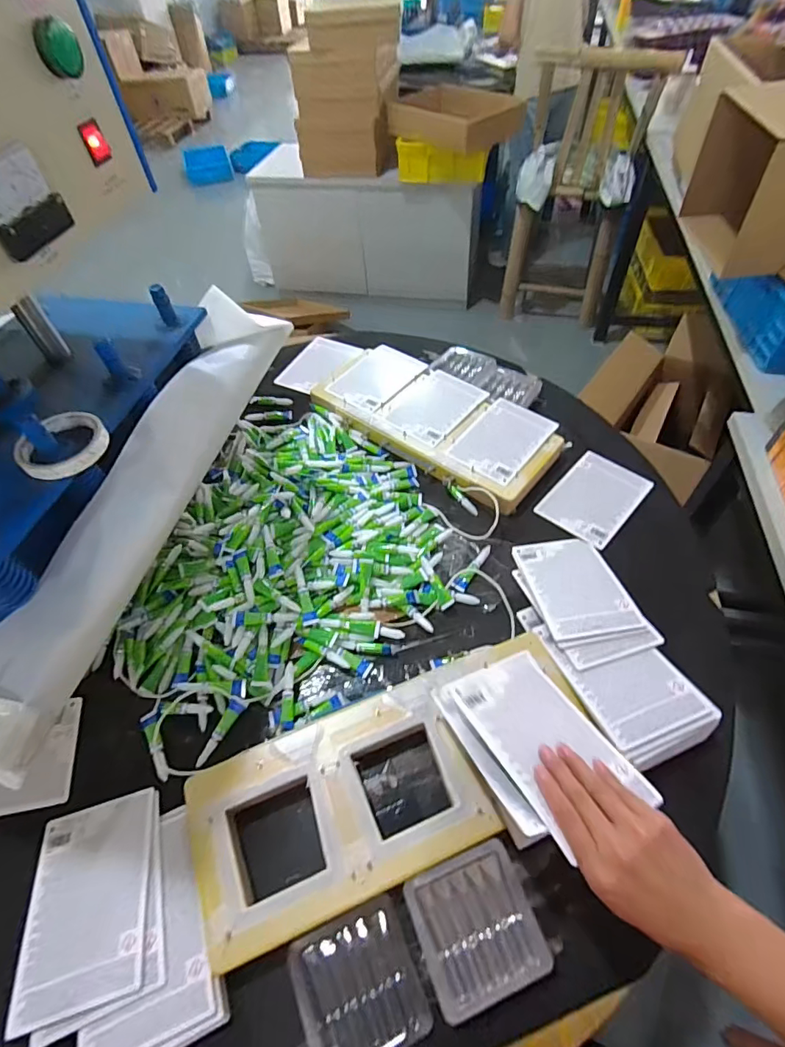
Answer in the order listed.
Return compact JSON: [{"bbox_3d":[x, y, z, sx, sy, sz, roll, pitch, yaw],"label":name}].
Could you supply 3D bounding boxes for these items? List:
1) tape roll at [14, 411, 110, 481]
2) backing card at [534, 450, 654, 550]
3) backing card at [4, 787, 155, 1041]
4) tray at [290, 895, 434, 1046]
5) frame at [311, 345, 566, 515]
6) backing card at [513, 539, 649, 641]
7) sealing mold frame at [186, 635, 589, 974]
[{"bbox_3d":[-0.361,-0.085,0.531,0.090,0.020,0.090,-1,53,2],"label":"tape roll"},{"bbox_3d":[0.318,-0.042,0.761,0.115,0.009,0.165,35,62,26],"label":"backing card"},{"bbox_3d":[-0.297,0.367,0.477,0.114,0.008,0.169,-16,45,-6],"label":"backing card"},{"bbox_3d":[-0.029,0.413,0.430,0.101,0.021,0.104,-21,55,-12],"label":"tray"},{"bbox_3d":[0.073,-0.187,0.851,0.429,0.041,0.207,32,61,24],"label":"frame"},{"bbox_3d":[0.242,0.080,0.652,0.113,0.006,0.168,-8,40,-3],"label":"backing card"},{"bbox_3d":[0.008,0.271,0.518,0.419,0.037,0.173,-19,54,-11],"label":"sealing mold frame"}]

